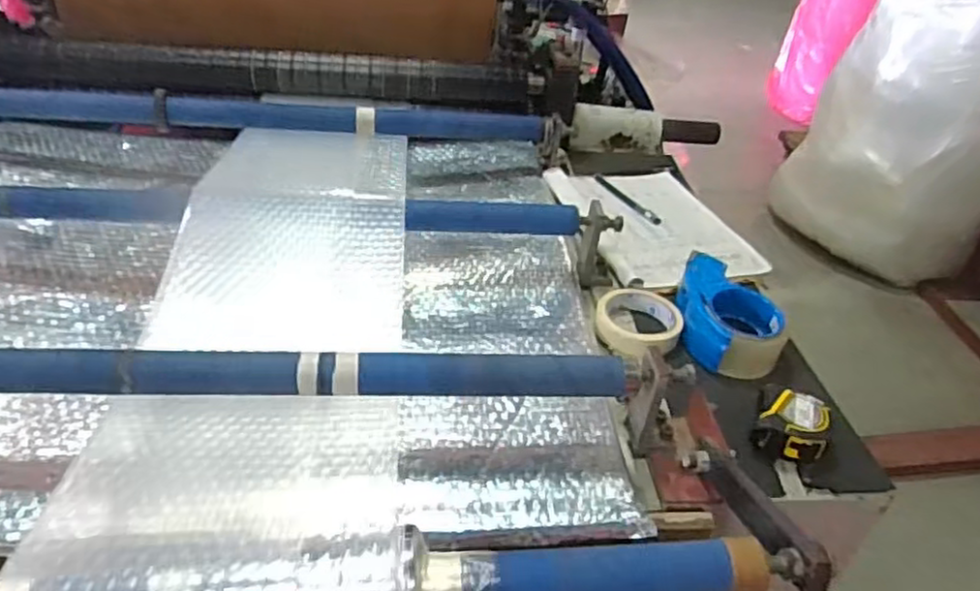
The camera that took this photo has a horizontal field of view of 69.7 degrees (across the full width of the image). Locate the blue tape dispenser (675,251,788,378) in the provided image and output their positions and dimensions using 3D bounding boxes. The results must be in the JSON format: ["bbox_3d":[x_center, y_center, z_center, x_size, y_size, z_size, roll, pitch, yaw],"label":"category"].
[{"bbox_3d":[0.270,0.020,0.794,0.101,0.060,0.151,5,36,-2],"label":"blue tape dispenser"}]

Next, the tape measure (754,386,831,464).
[{"bbox_3d":[0.288,0.124,0.675,0.067,0.040,0.071,17,37,14],"label":"tape measure"}]

